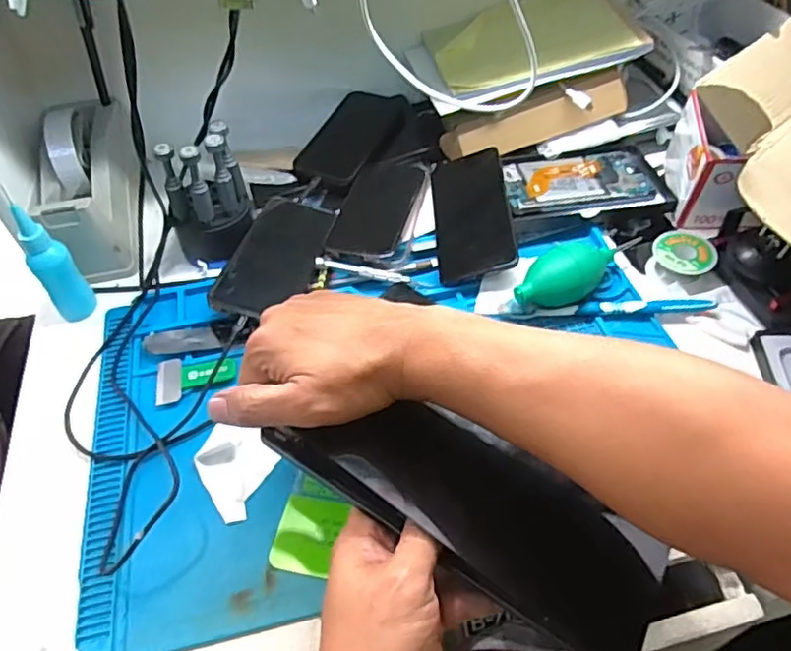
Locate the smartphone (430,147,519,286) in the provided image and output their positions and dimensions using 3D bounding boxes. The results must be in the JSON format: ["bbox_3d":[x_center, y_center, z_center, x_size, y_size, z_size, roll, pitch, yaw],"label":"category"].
[{"bbox_3d":[0.075,-0.114,0.606,0.076,0.010,0.168,-16,50,19],"label":"smartphone"}]

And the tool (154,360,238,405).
[{"bbox_3d":[-0.167,0.043,0.513,0.065,0.004,0.043,-9,50,-3],"label":"tool"}]

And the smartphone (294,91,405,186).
[{"bbox_3d":[-0.051,-0.221,0.710,0.076,0.013,0.165,23,57,9],"label":"smartphone"}]

